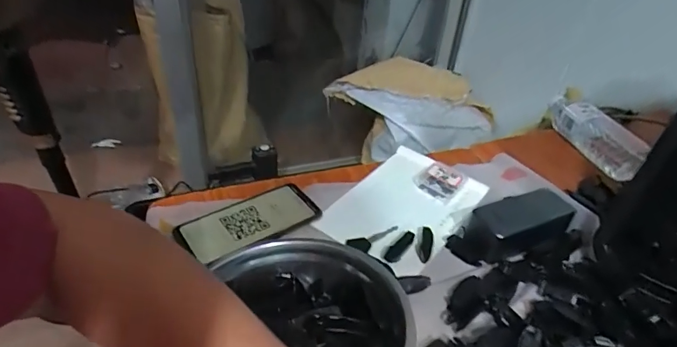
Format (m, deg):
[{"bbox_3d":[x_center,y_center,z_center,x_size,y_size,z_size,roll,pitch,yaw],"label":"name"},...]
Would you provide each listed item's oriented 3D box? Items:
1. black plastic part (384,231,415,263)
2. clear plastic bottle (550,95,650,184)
[{"bbox_3d":[0.072,0.087,0.508,0.017,0.008,0.058,26,42,27],"label":"black plastic part"},{"bbox_3d":[0.422,-0.070,0.716,0.060,0.063,0.174,-18,54,-27],"label":"clear plastic bottle"}]

